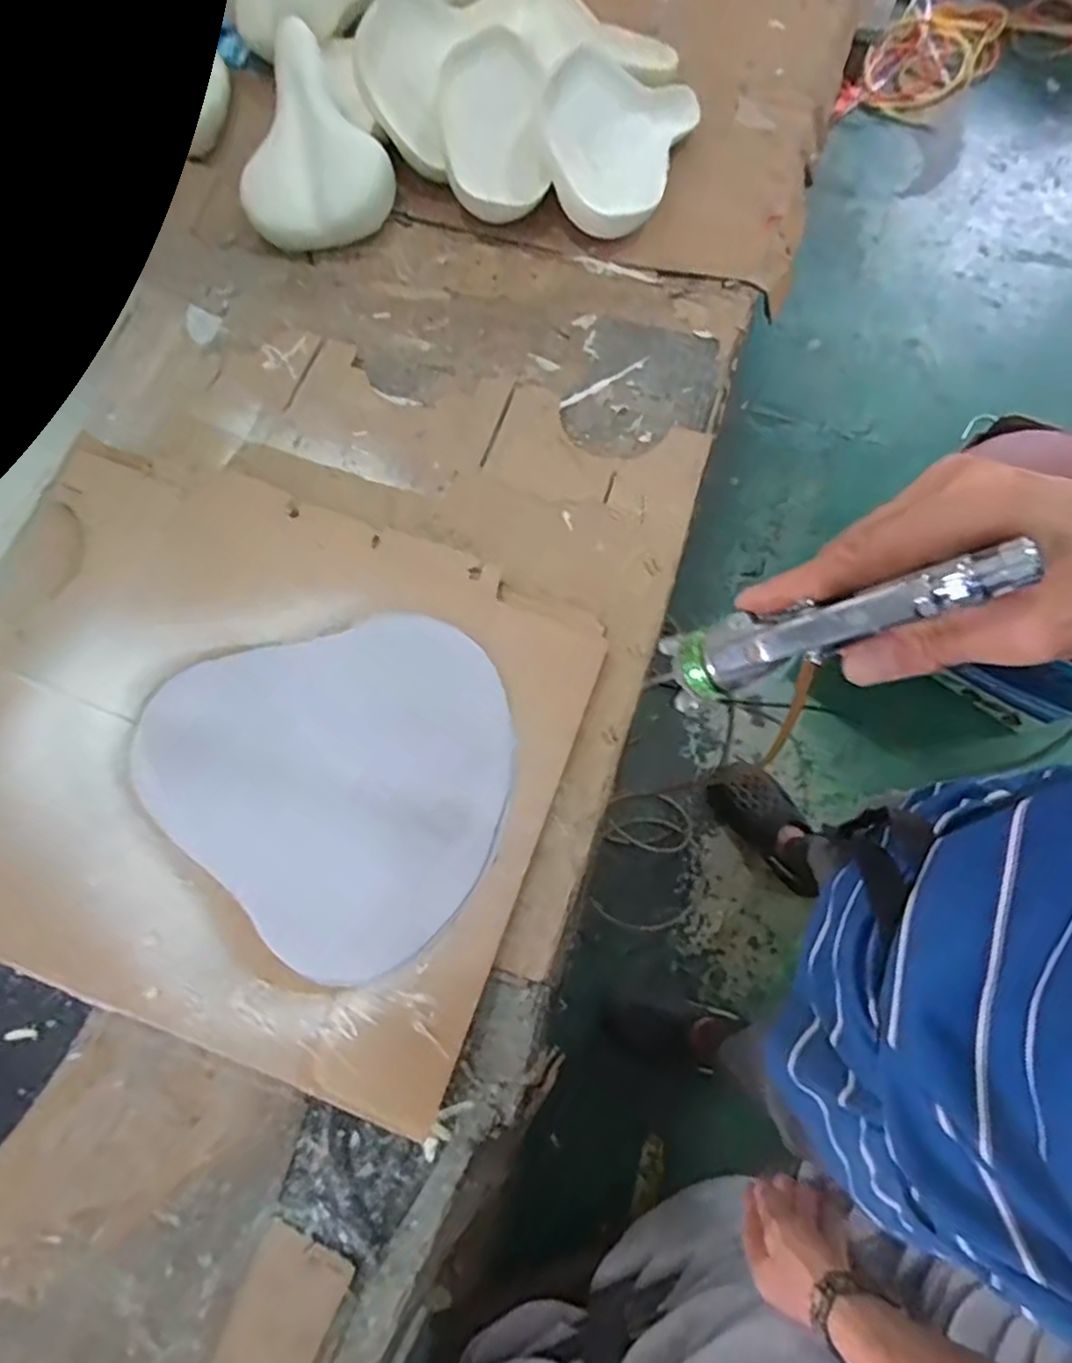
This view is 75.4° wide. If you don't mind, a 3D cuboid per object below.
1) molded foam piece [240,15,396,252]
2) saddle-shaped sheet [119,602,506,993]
[{"bbox_3d":[-0.299,-0.689,0.892,0.192,0.115,0.215,-21,74,-5],"label":"molded foam piece"},{"bbox_3d":[-0.187,0.075,0.672,0.342,0.020,0.318,44,84,6],"label":"saddle-shaped sheet"}]

